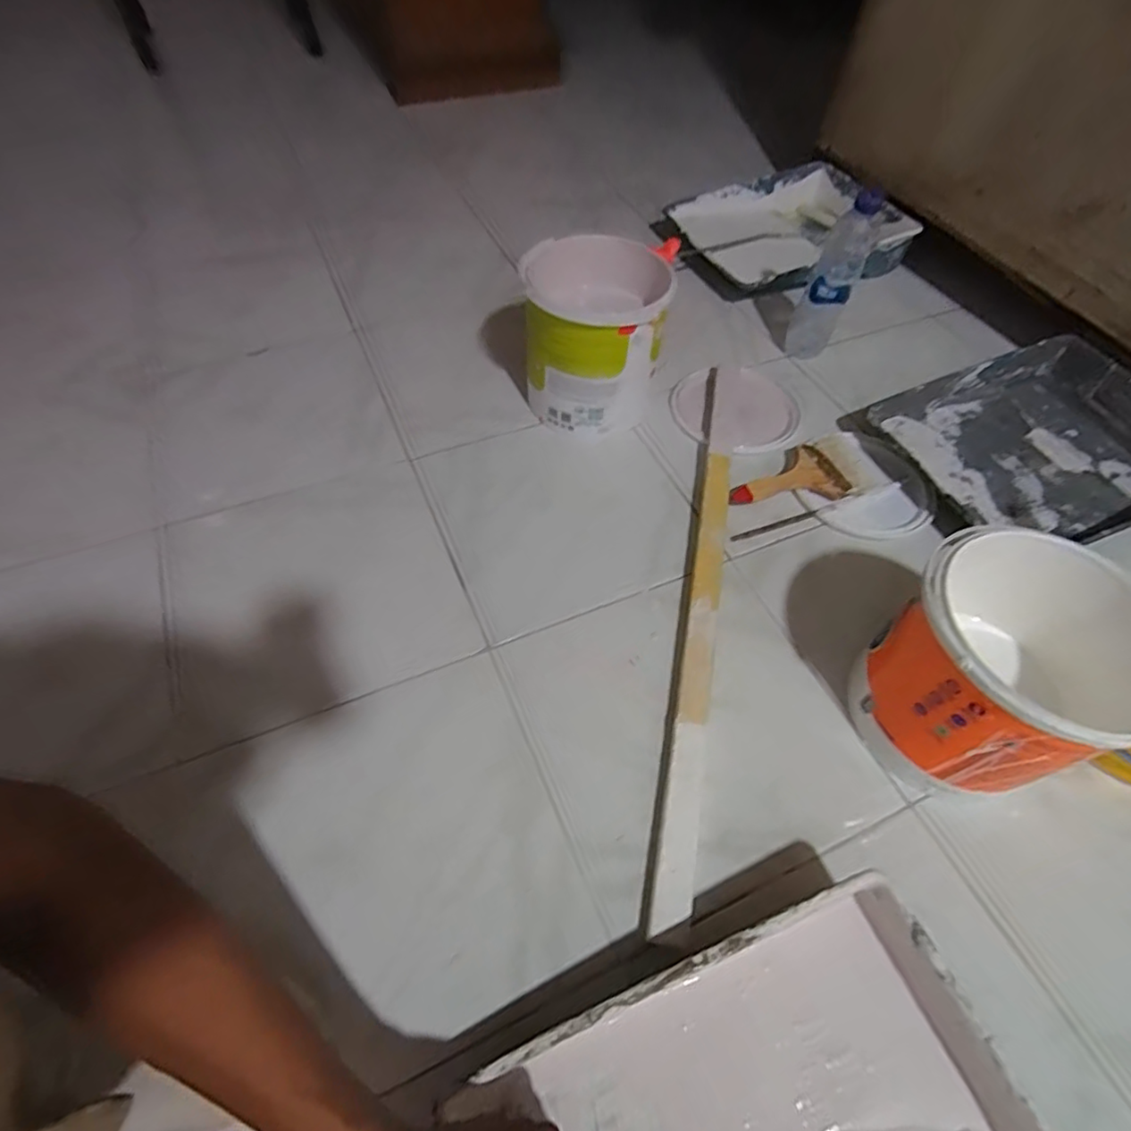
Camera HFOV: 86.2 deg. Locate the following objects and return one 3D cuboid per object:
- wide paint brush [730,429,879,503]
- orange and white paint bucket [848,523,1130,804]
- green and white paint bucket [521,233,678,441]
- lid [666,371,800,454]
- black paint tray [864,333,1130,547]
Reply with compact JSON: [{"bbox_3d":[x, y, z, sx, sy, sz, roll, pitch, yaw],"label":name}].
[{"bbox_3d":[0.304,-0.111,0.774,0.212,0.023,0.089,-20,57,-16],"label":"wide paint brush"},{"bbox_3d":[0.379,0.096,0.538,0.177,0.183,0.180,1,56,-1],"label":"orange and white paint bucket"},{"bbox_3d":[0.042,-0.300,0.806,0.182,0.184,0.182,1,53,-2],"label":"green and white paint bucket"},{"bbox_3d":[0.251,-0.231,0.871,0.178,0.016,0.175,1,53,-2],"label":"lid"},{"bbox_3d":[0.630,-0.158,0.794,0.374,0.068,0.292,-20,57,-16],"label":"black paint tray"}]

